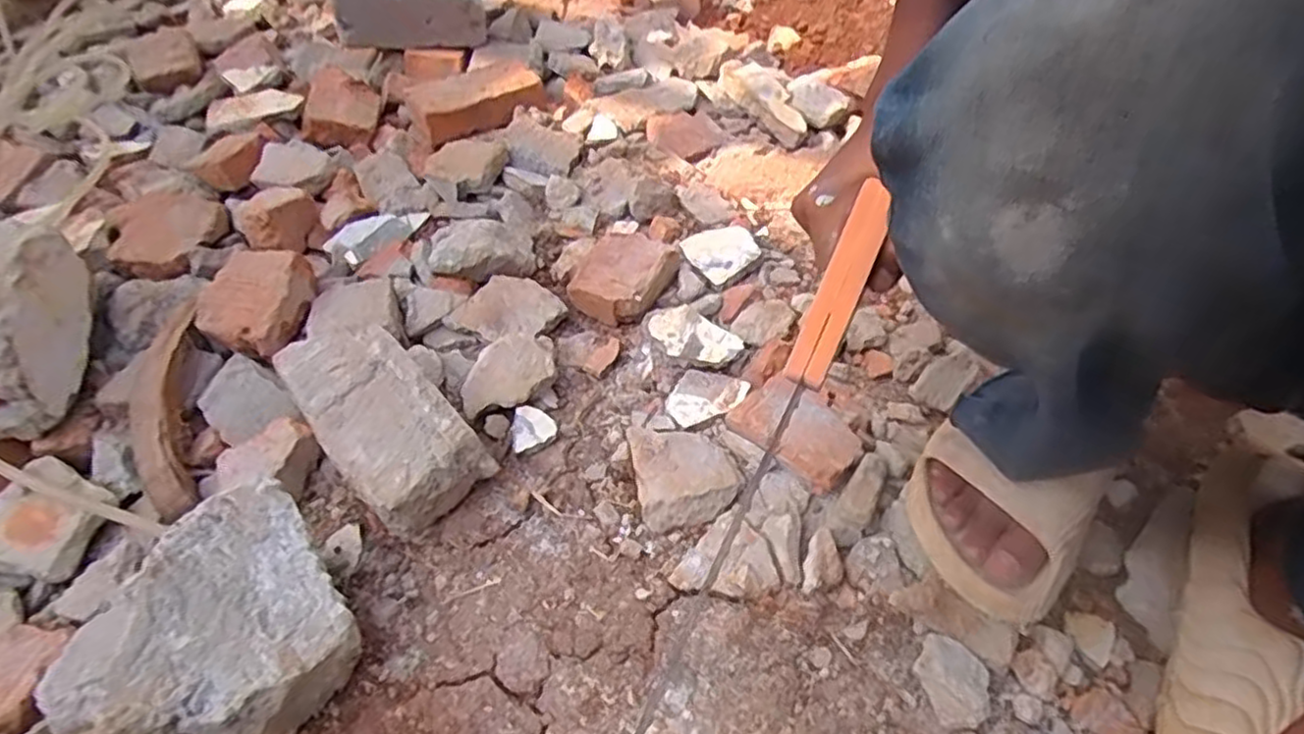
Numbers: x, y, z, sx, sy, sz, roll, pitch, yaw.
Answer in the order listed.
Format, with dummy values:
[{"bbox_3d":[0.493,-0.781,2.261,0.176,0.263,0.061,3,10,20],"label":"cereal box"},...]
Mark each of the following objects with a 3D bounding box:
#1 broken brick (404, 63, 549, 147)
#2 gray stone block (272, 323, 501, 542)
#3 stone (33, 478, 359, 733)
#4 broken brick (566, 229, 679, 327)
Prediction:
[{"bbox_3d":[-0.221,-0.346,0.893,0.164,0.040,0.111,-27,55,-15],"label":"broken brick"},{"bbox_3d":[-0.225,0.038,0.563,0.196,0.059,0.089,43,61,17],"label":"gray stone block"},{"bbox_3d":[-0.280,0.171,0.452,0.137,0.108,0.143,0,49,0],"label":"stone"},{"bbox_3d":[-0.029,-0.090,0.719,0.087,0.053,0.100,27,55,24],"label":"broken brick"}]

